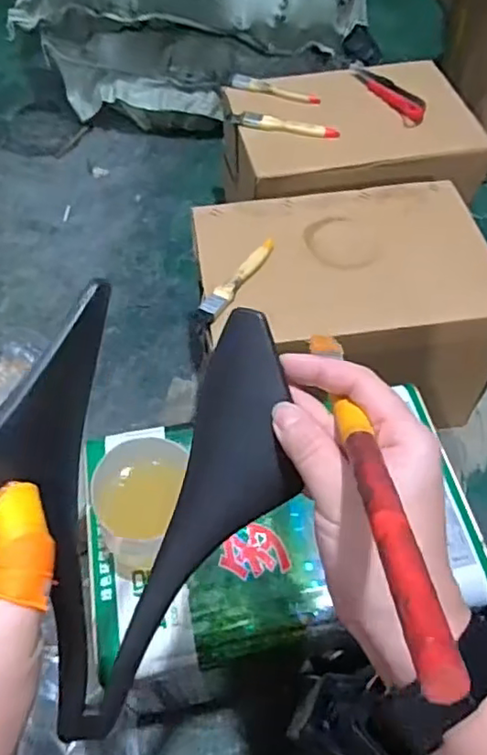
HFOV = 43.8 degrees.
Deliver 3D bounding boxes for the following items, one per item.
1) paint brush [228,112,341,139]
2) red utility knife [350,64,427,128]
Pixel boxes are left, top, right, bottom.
[{"bbox_3d":[0.056,-0.372,0.889,0.167,0.007,0.034,16,57,11],"label":"paint brush"},{"bbox_3d":[0.224,-0.439,0.930,0.047,0.019,0.163,-25,59,-16],"label":"red utility knife"}]

